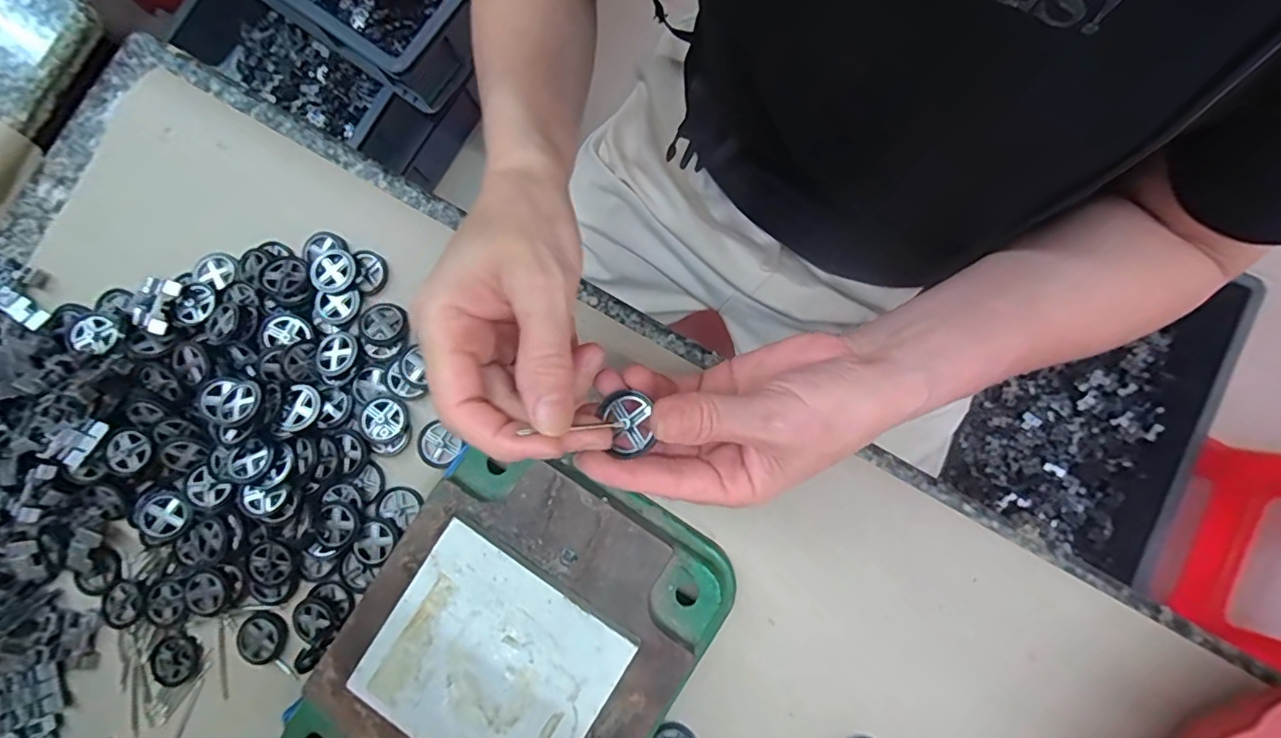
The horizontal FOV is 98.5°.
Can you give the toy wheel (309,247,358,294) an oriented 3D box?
[{"bbox_3d":[-0.185,-0.059,0.333,0.027,0.008,0.027,-1,82,5],"label":"toy wheel"}]

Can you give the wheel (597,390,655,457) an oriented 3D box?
[{"bbox_3d":[-0.007,0.021,0.225,0.025,0.011,0.024,21,77,5],"label":"wheel"}]

